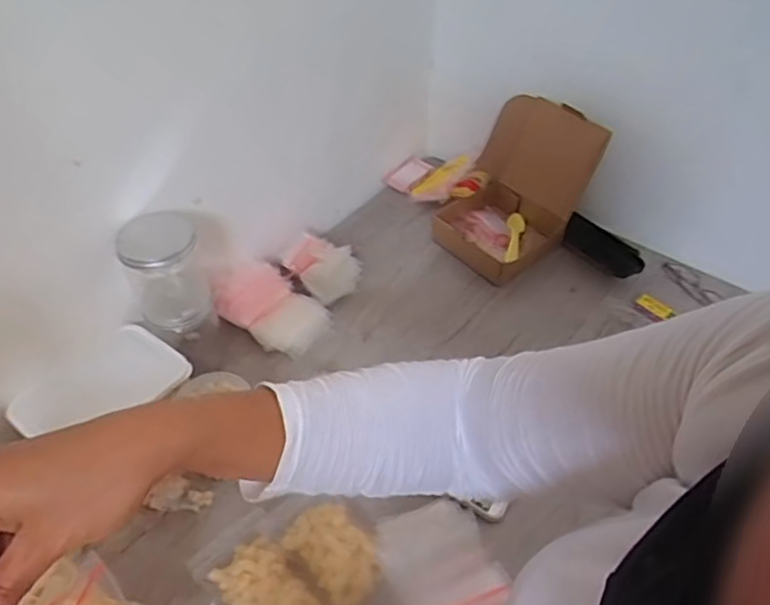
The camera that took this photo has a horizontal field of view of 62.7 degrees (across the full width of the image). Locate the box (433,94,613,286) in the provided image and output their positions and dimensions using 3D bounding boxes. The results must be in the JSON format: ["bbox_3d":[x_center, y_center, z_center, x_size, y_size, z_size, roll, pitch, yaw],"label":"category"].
[{"bbox_3d":[0.205,-0.189,1.038,0.204,0.184,0.249,29,53,24],"label":"box"}]

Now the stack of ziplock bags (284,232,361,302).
[{"bbox_3d":[-0.097,-0.055,0.991,0.089,0.066,0.103,-33,55,-28],"label":"stack of ziplock bags"}]

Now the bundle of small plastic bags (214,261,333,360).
[{"bbox_3d":[-0.160,0.009,0.939,0.147,0.065,0.111,26,52,22],"label":"bundle of small plastic bags"}]

